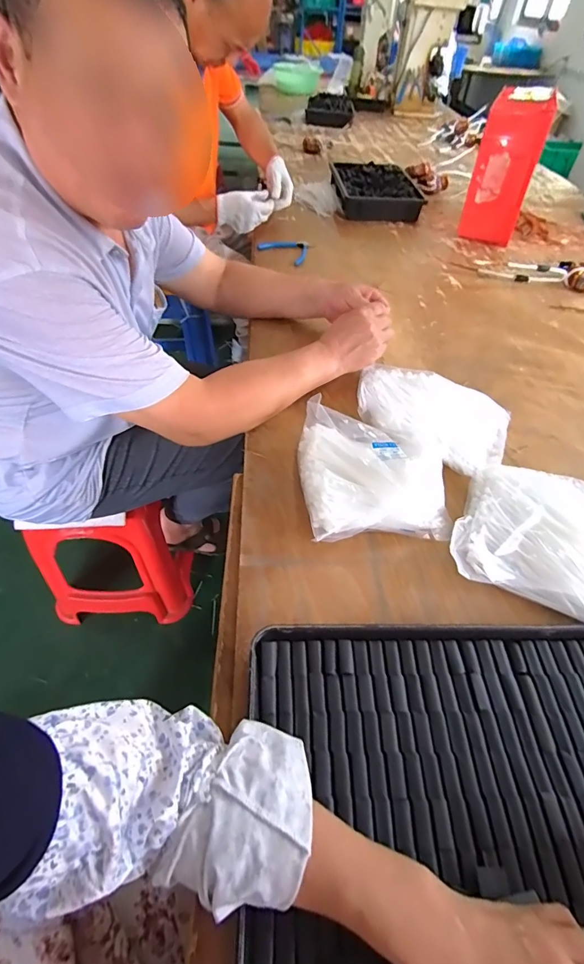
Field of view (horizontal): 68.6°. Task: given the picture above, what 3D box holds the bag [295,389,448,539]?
[{"bbox_3d":[0.101,-0.025,0.558,0.180,0.052,0.206,-3,50,-6],"label":"bag"}]

